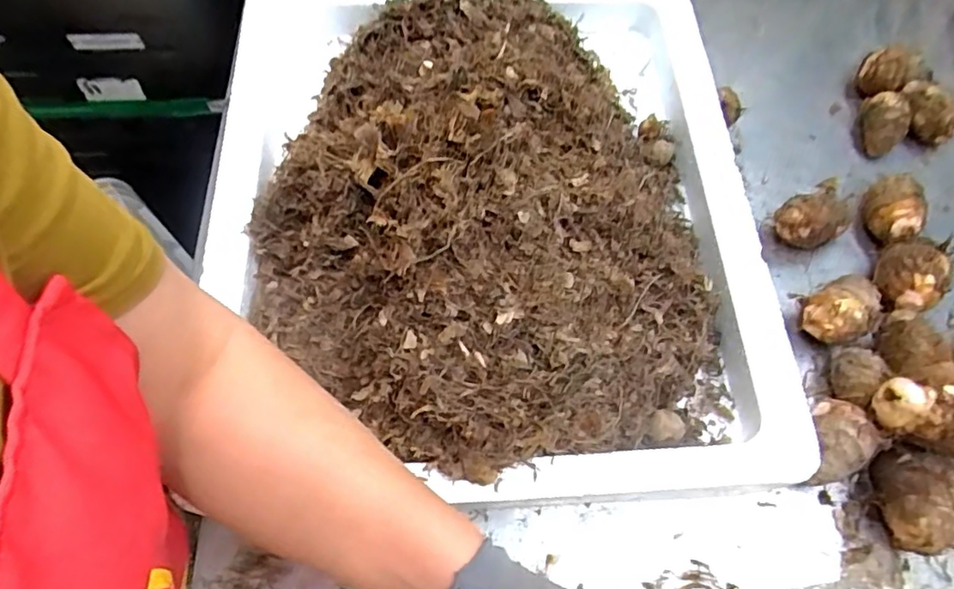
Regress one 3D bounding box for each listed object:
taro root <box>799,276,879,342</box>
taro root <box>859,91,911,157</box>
[{"bbox_3d":[0.264,0.016,0.431,0.054,0.040,0.041,-27,67,-15],"label":"taro root"},{"bbox_3d":[0.360,-0.151,0.521,0.033,0.037,0.050,16,63,6],"label":"taro root"}]

